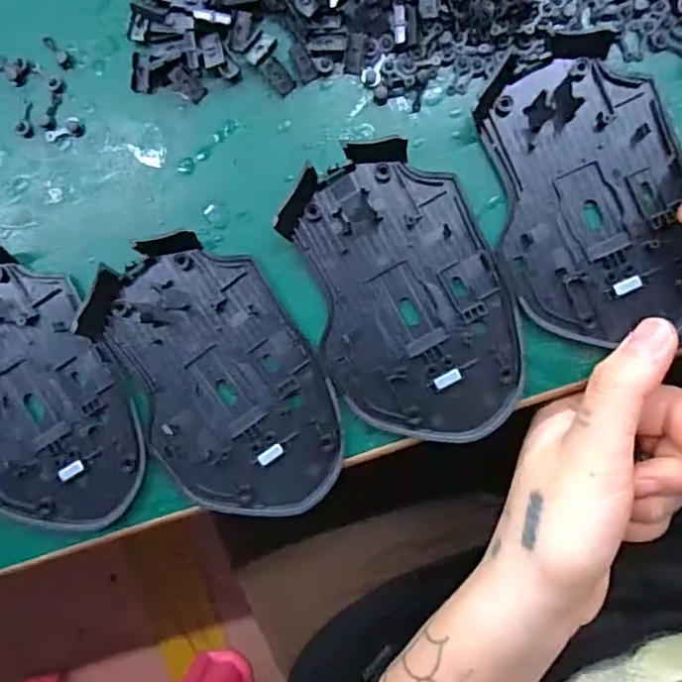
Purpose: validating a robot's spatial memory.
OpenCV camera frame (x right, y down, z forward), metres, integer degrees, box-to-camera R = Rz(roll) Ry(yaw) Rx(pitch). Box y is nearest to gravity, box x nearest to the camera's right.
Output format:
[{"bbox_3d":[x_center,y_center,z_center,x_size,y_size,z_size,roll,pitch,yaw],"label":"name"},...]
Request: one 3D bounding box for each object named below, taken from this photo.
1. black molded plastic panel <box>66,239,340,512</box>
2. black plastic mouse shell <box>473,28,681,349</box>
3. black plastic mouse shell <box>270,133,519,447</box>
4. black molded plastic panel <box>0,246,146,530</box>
[{"bbox_3d":[-0.047,0.016,0.232,0.070,0.011,0.113,-30,90,3],"label":"black molded plastic panel"},{"bbox_3d":[0.094,-0.056,0.224,0.070,0.006,0.109,-11,91,3],"label":"black plastic mouse shell"},{"bbox_3d":[0.025,-0.016,0.226,0.071,0.011,0.113,-21,90,3],"label":"black plastic mouse shell"},{"bbox_3d":[-0.125,0.021,0.234,0.070,0.011,0.114,-27,90,3],"label":"black molded plastic panel"}]

